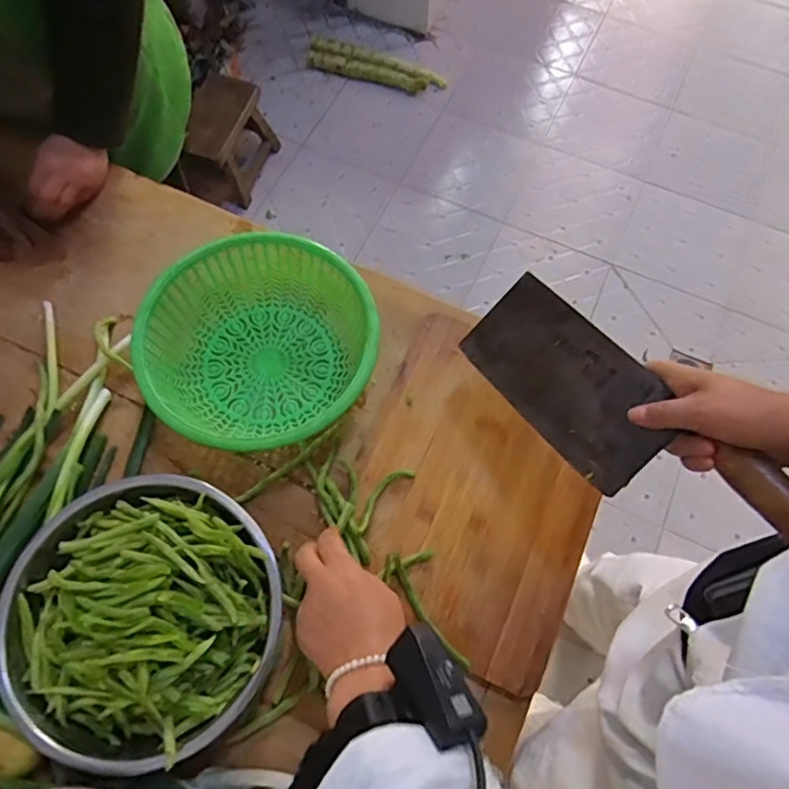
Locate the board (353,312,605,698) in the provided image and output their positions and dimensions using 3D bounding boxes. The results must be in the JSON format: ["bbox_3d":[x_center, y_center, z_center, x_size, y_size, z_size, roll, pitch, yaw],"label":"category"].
[{"bbox_3d":[0.080,0.088,0.579,0.228,0.021,0.296,23,71,8],"label":"board"}]

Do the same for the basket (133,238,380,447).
[{"bbox_3d":[-0.135,-0.048,0.605,0.220,0.079,0.219,0,69,-1],"label":"basket"}]

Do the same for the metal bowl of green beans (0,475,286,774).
[{"bbox_3d":[-0.209,0.181,0.495,0.224,0.083,0.211,0,69,-1],"label":"metal bowl of green beans"}]

